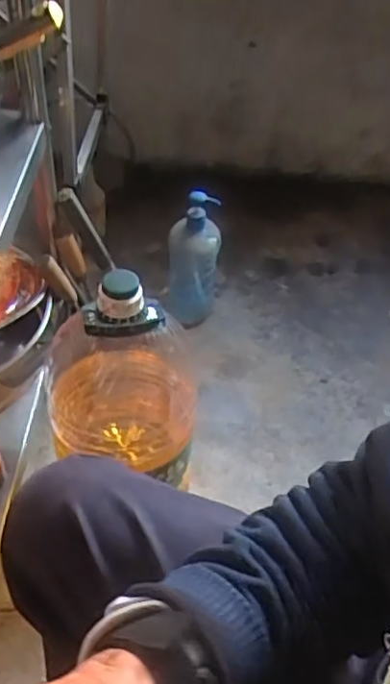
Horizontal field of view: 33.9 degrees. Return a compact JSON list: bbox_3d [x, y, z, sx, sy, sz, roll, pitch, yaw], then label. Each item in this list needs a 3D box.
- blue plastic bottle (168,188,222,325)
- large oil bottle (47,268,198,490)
[{"bbox_3d":[-0.002,-0.167,1.226,0.093,0.261,0.099,8,46,2],"label":"blue plastic bottle"},{"bbox_3d":[-0.092,0.046,0.818,0.178,0.337,0.180,0,46,-6],"label":"large oil bottle"}]

